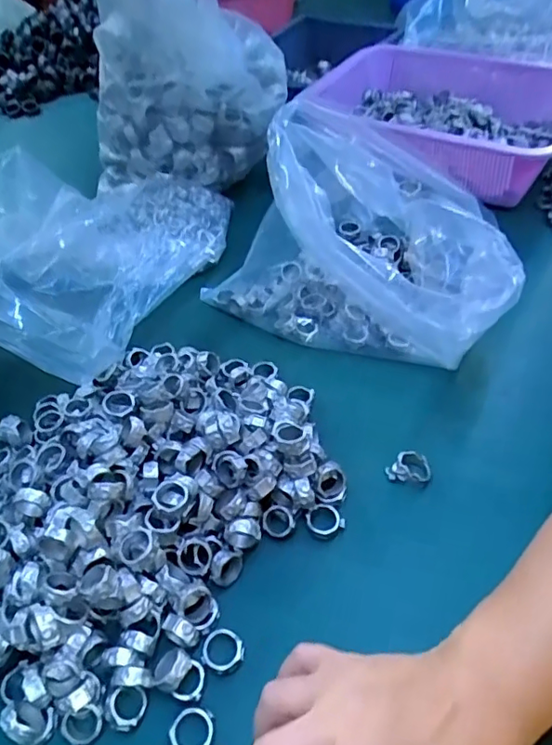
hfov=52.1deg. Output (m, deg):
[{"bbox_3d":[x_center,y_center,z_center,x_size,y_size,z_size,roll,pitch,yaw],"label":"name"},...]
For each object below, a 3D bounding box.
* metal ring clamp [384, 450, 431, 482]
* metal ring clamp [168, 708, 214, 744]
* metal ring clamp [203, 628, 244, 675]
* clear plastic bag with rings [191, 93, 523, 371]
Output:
[{"bbox_3d":[0.093,0.066,0.389,0.031,0.014,0.023,-22,50,-16],"label":"metal ring clamp"},{"bbox_3d":[-0.044,0.187,0.294,0.023,0.004,0.022,2,47,6],"label":"metal ring clamp"},{"bbox_3d":[-0.030,0.158,0.321,0.022,0.008,0.024,-2,47,2],"label":"metal ring clamp"},{"bbox_3d":[0.074,-0.120,0.467,0.243,0.147,0.148,19,51,20],"label":"clear plastic bag with rings"}]

